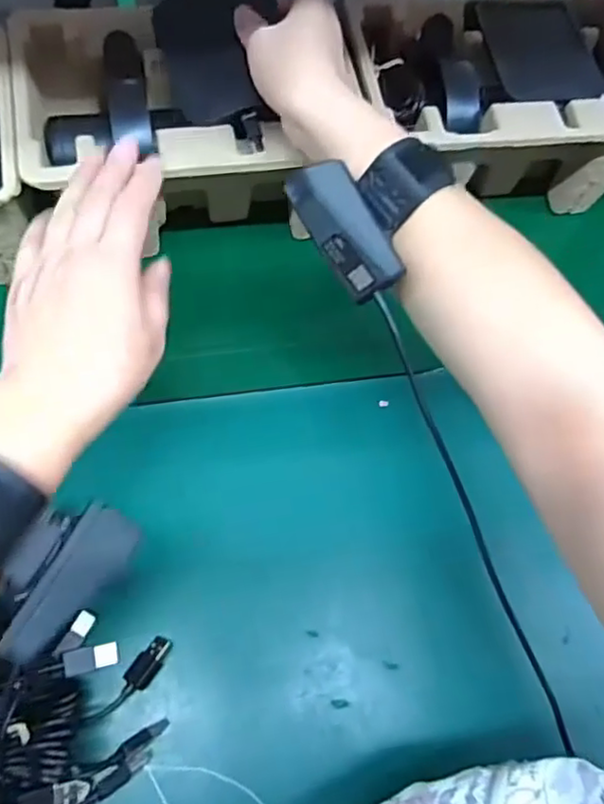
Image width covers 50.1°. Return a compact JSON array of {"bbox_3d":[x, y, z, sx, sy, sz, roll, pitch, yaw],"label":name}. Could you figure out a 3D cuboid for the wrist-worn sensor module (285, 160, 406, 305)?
[{"bbox_3d":[0.022,-0.088,0.325,0.030,0.017,0.072,-35,95,-18],"label":"wrist-worn sensor module"}]

